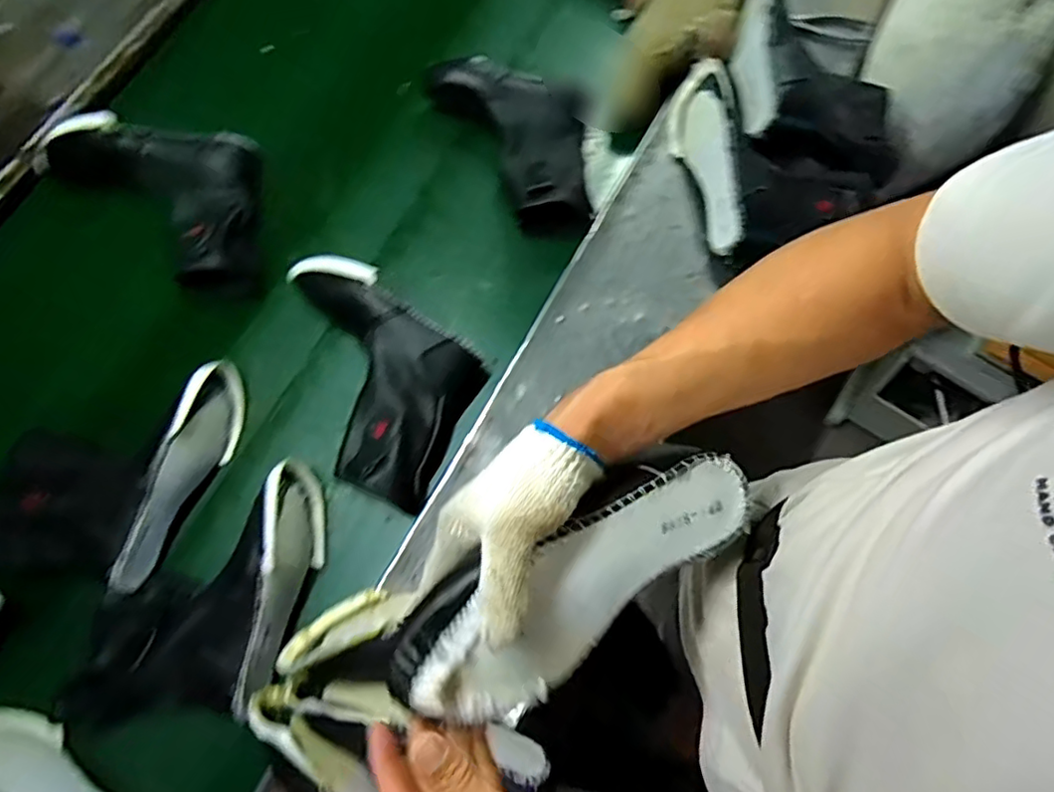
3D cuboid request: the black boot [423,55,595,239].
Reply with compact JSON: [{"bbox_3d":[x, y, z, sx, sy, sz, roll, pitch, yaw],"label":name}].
[{"bbox_3d":[-0.032,-0.372,0.923,0.272,0.090,0.231,7,75,1],"label":"black boot"}]

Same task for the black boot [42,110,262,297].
[{"bbox_3d":[-0.531,-0.267,0.862,0.278,0.097,0.225,-3,75,-1],"label":"black boot"}]

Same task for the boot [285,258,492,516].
[{"bbox_3d":[-0.220,-0.026,0.813,0.319,0.081,0.232,35,78,8],"label":"boot"}]

